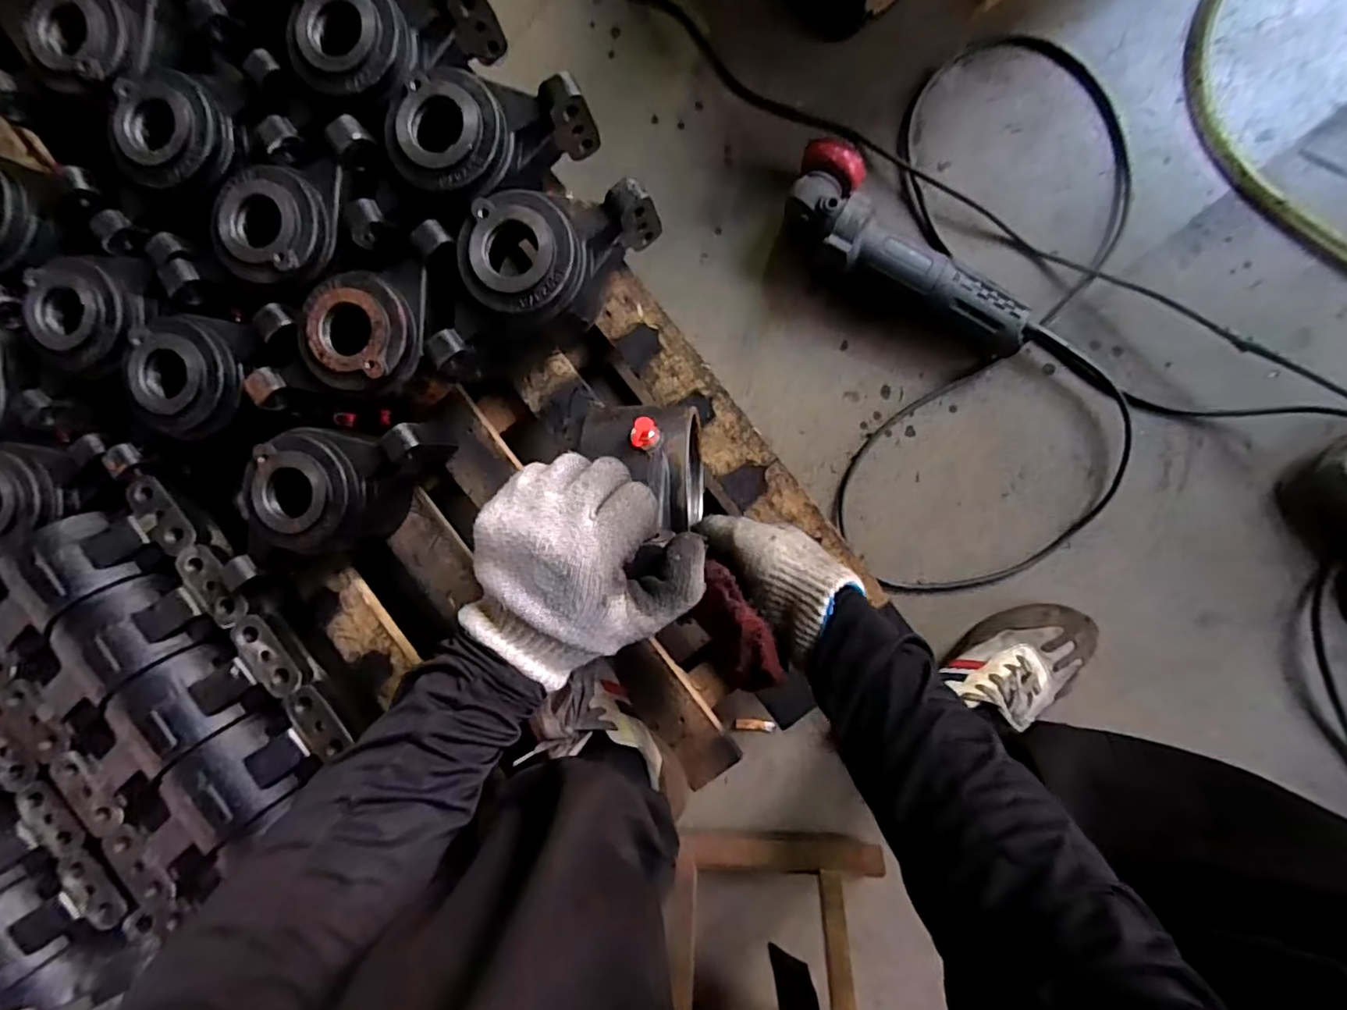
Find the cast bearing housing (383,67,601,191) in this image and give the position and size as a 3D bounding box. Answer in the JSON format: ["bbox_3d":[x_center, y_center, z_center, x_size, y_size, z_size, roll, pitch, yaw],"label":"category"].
[{"bbox_3d":[-0.158,-0.321,0.517,0.153,0.080,0.099,-39,88,6],"label":"cast bearing housing"}]

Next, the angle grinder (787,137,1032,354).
[{"bbox_3d":[0.220,-0.236,0.590,0.280,0.065,0.095,43,95,3],"label":"angle grinder"}]

